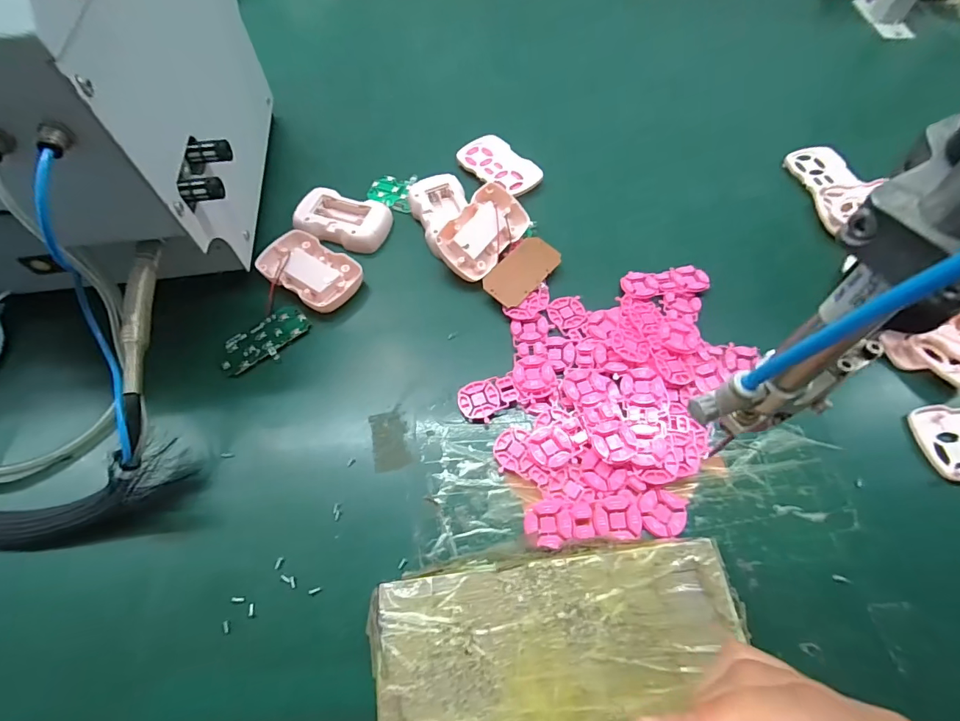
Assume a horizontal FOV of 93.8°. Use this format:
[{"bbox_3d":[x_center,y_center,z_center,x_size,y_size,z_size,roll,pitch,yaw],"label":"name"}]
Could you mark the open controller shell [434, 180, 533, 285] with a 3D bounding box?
[{"bbox_3d":[0.002,-0.113,0.399,0.052,0.019,0.089,43,74,-9],"label":"open controller shell"}]

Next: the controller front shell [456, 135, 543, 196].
[{"bbox_3d":[0.020,-0.195,0.460,0.051,0.019,0.085,-38,68,-19],"label":"controller front shell"}]

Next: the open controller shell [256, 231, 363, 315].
[{"bbox_3d":[-0.149,-0.077,0.395,0.089,0.016,0.055,31,66,15],"label":"open controller shell"}]

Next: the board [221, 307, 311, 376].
[{"bbox_3d":[-0.176,-0.016,0.367,0.072,0.006,0.041,-36,67,-18],"label":"board"}]

